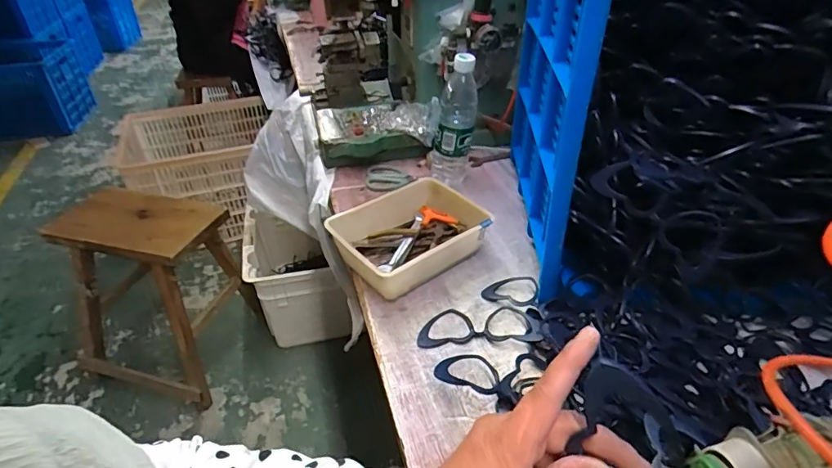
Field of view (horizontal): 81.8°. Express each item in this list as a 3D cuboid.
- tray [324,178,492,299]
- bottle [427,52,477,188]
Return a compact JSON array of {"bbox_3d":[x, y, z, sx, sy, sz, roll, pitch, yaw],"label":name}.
[{"bbox_3d":[0.000,0.000,0.701,0.223,0.066,0.154,-27,45,-32],"label":"tray"},{"bbox_3d":[0.064,-0.189,0.822,0.074,0.224,0.062,3,37,3],"label":"bottle"}]

